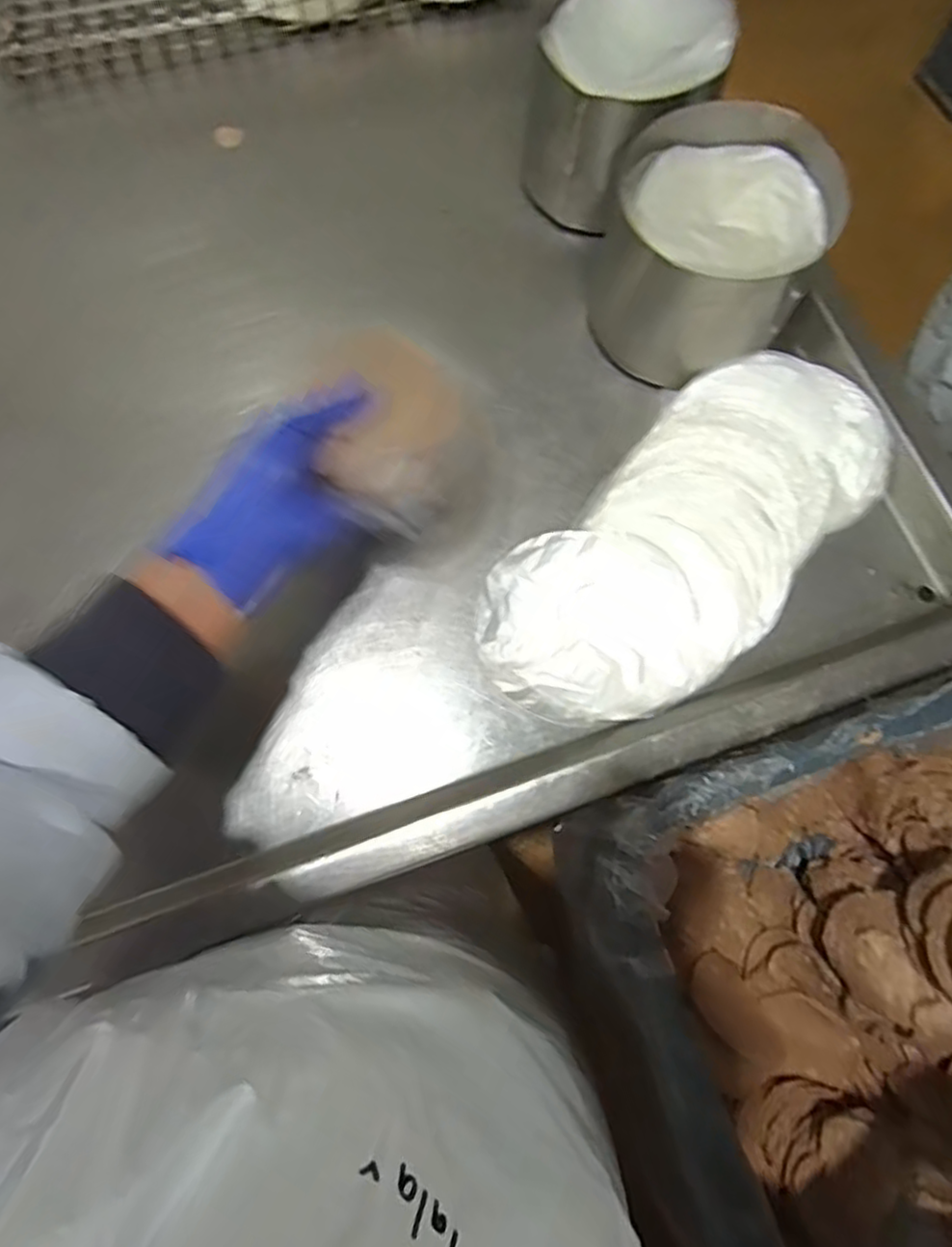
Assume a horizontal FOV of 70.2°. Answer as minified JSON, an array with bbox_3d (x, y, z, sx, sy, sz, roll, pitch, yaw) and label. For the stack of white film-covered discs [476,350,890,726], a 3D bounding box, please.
[{"bbox_3d":[0.139,-0.057,0.449,0.297,0.038,0.146,-42,77,-10],"label":"stack of white film-covered discs"}]

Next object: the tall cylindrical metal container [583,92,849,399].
[{"bbox_3d":[0.164,-0.261,0.477,0.136,0.102,0.158,33,77,10],"label":"tall cylindrical metal container"}]

